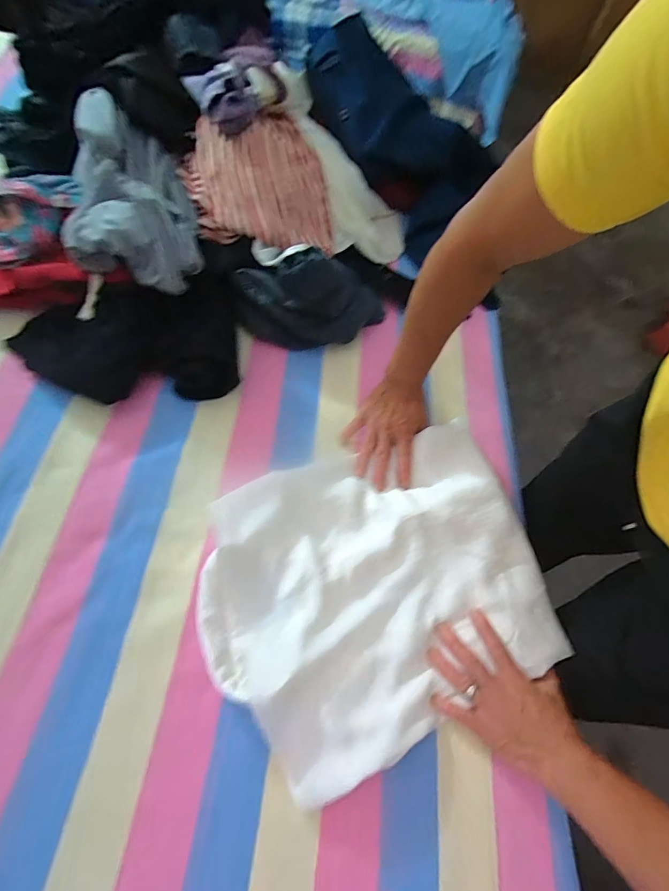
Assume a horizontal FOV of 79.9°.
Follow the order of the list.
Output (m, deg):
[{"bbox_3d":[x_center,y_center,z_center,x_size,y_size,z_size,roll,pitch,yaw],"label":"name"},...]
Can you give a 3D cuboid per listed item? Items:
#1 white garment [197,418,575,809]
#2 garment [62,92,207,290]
[{"bbox_3d":[0.053,0.146,0.449,0.376,0.044,0.299,-19,66,-12],"label":"white garment"},{"bbox_3d":[-0.276,-0.335,0.527,0.165,0.098,0.263,-10,64,-13],"label":"garment"}]

